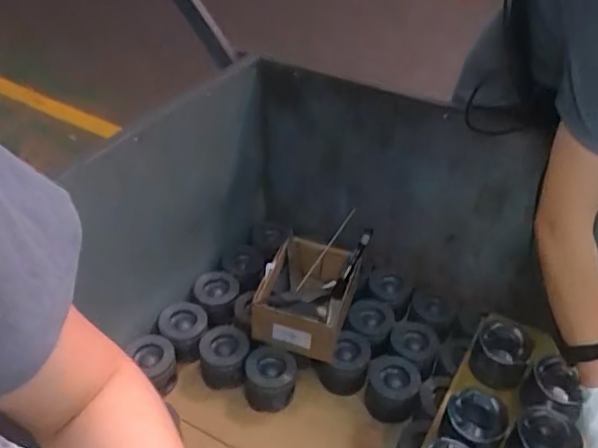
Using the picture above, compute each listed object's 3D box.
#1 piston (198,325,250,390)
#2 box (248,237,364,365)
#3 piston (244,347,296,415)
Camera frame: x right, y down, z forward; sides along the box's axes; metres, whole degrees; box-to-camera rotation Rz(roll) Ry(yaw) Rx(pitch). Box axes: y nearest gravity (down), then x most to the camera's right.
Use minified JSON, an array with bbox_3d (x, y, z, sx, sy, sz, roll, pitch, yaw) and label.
[{"bbox_3d":[-0.135,0.243,1.017,0.090,0.075,0.103,-2,39,-4],"label":"piston"},{"bbox_3d":[0.017,0.137,1.050,0.155,0.101,0.210,13,40,14],"label":"box"},{"bbox_3d":[-0.049,0.278,0.992,0.092,0.072,0.087,-1,39,-3],"label":"piston"}]

